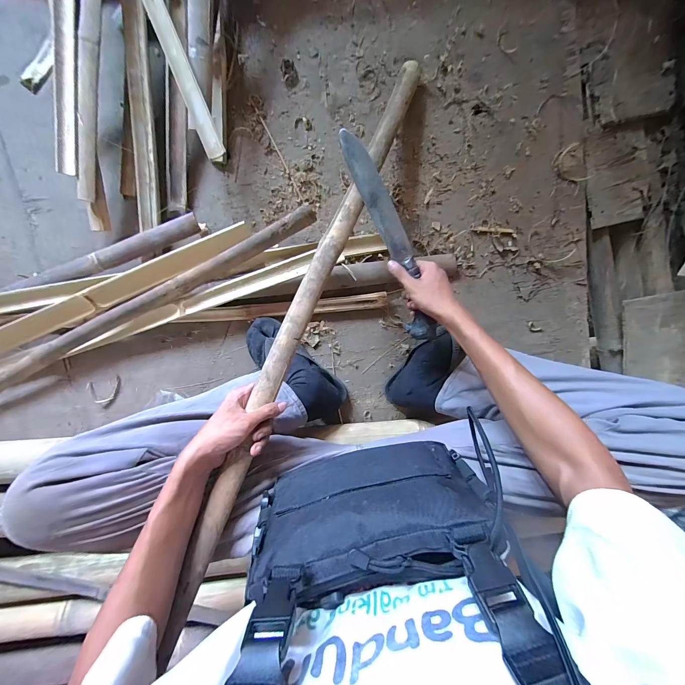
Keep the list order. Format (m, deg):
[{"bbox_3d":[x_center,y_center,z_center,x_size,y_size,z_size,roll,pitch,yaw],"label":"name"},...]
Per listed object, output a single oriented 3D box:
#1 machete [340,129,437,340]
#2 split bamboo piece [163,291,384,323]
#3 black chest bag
[{"bbox_3d":[0.076,-0.172,0.484,0.049,0.018,0.348,-21,91,1],"label":"machete"},{"bbox_3d":[-0.126,-0.066,0.610,0.428,0.031,0.030,-5,96,0],"label":"split bamboo piece"},{"bbox_3d":[0.028,0.183,0.319,0.236,0.160,0.067,-12,96,1],"label":"black chest bag"}]

